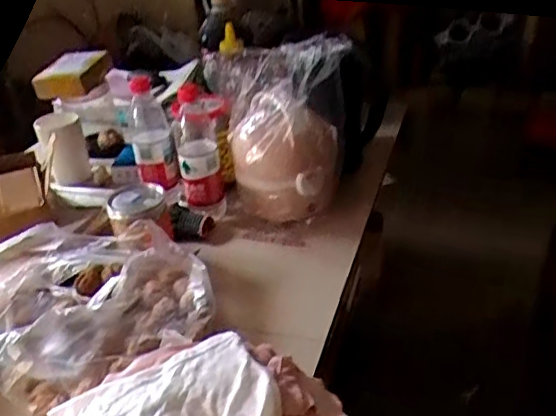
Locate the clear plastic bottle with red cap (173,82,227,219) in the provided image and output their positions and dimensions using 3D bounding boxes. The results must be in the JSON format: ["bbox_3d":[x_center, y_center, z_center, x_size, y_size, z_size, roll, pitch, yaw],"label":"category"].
[{"bbox_3d":[-0.125,-0.087,0.902,0.066,0.201,0.075,-9,32,-7],"label":"clear plastic bottle with red cap"}]

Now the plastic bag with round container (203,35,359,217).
[{"bbox_3d":[0.016,-0.128,0.904,0.222,0.261,0.165,-6,32,-2],"label":"plastic bag with round container"}]

